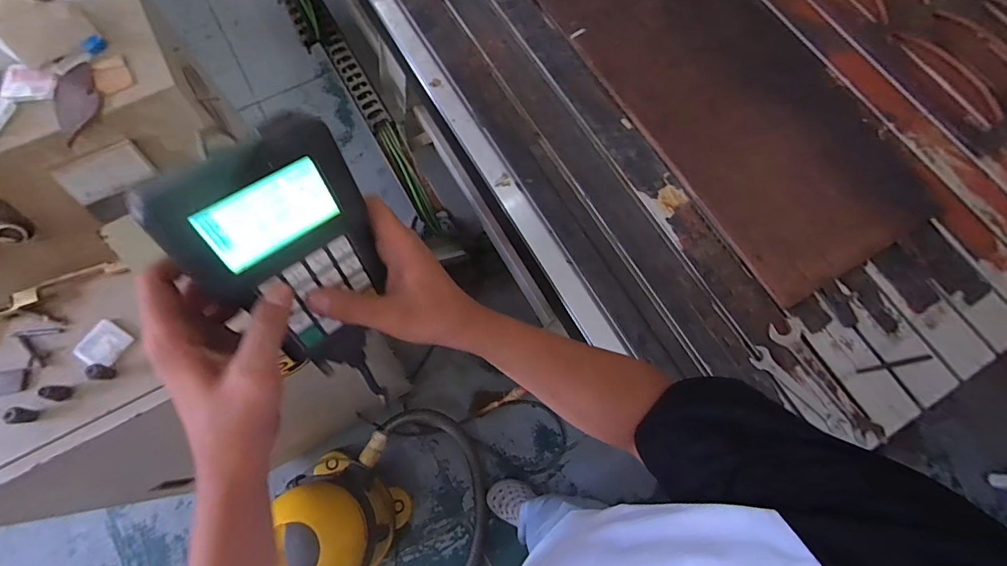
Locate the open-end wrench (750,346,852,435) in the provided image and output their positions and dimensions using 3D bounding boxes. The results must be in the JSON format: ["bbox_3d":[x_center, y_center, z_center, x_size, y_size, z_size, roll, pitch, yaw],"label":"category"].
[{"bbox_3d":[0.531,0.195,0.799,0.039,0.007,0.196,-43,77,-15],"label":"open-end wrench"}]

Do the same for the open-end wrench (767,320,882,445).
[{"bbox_3d":[0.572,0.175,0.801,0.058,0.009,0.241,-28,74,-11],"label":"open-end wrench"}]

